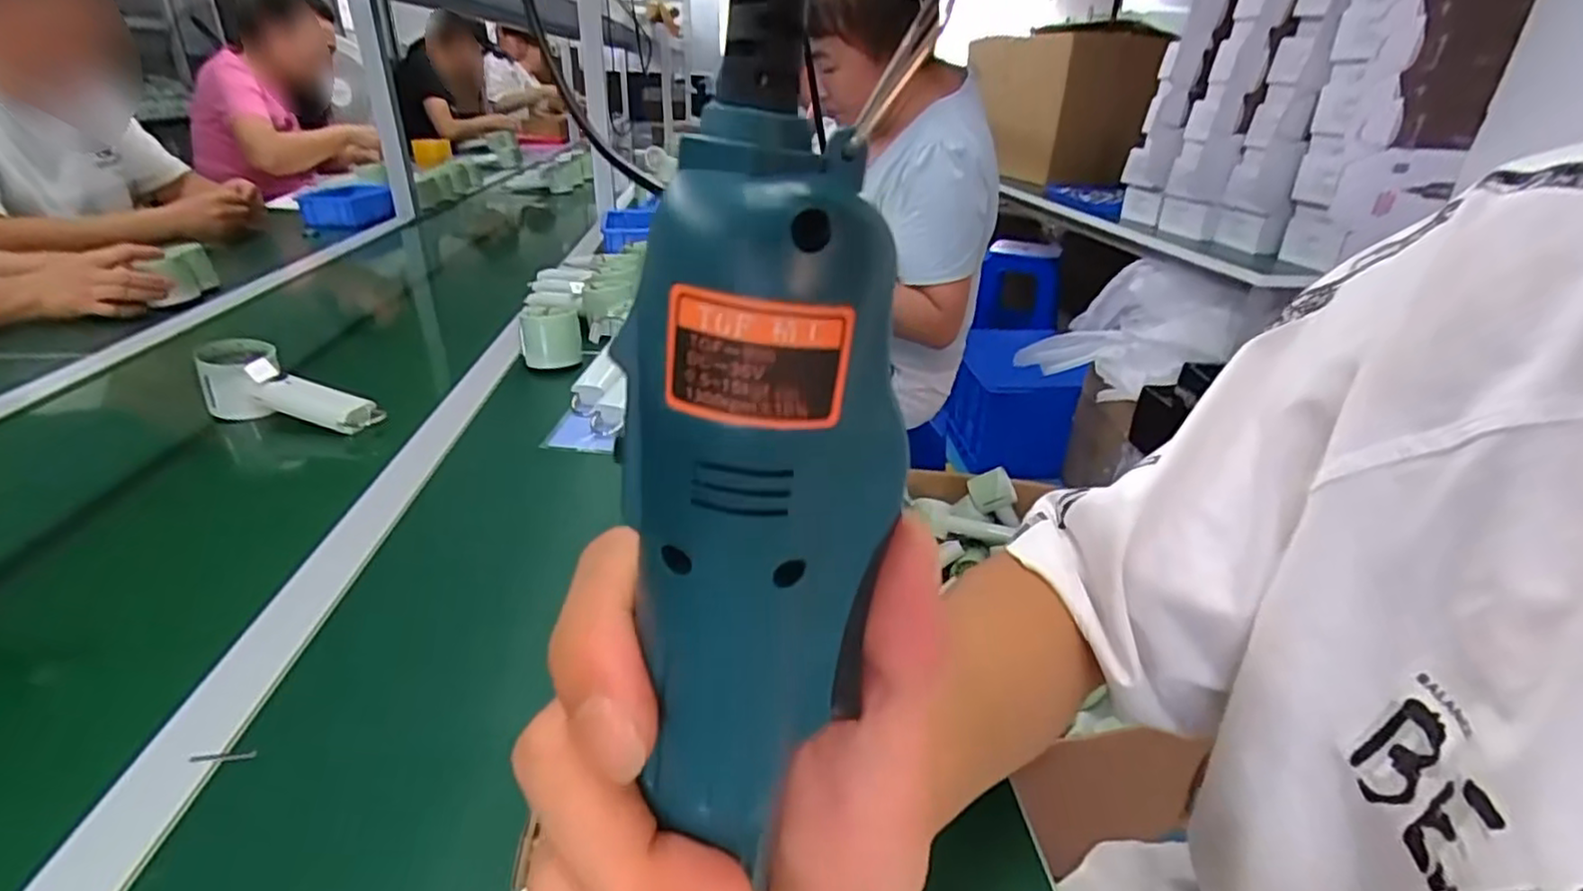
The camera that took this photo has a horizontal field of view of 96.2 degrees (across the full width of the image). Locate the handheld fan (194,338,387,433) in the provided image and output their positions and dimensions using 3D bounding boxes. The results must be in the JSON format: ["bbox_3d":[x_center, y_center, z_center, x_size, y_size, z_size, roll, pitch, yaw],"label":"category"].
[{"bbox_3d":[-0.489,-0.047,0.691,0.183,0.077,0.062,12,29,18],"label":"handheld fan"}]

